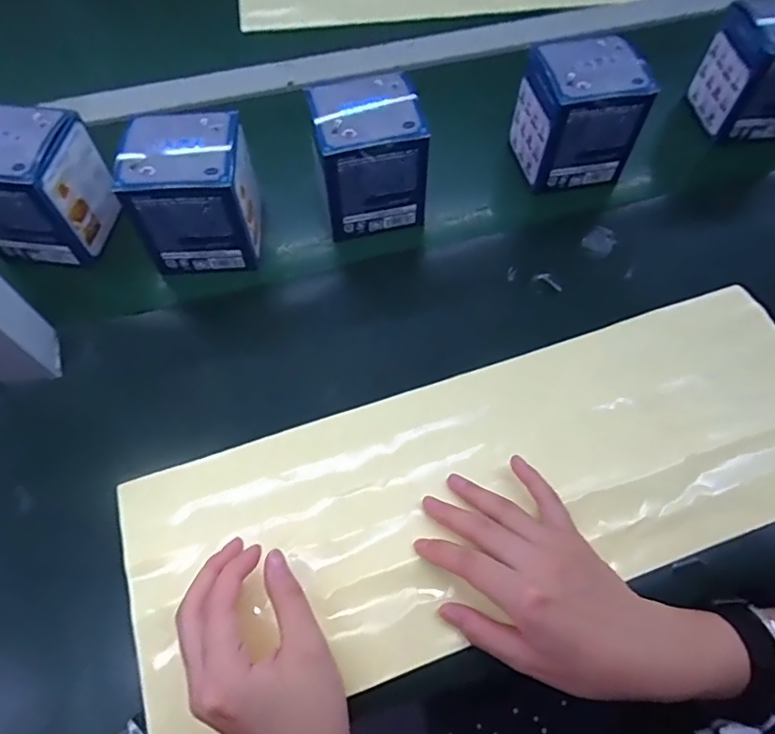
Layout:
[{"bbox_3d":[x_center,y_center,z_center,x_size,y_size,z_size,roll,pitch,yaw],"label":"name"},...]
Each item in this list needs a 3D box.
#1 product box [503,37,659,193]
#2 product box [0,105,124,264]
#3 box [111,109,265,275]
[{"bbox_3d":[0.165,-0.219,0.470,0.091,0.091,0.082,-8,62,-3],"label":"product box"},{"bbox_3d":[-0.277,-0.144,0.428,0.095,0.087,0.081,3,62,3],"label":"product box"},{"bbox_3d":[-0.149,-0.139,0.426,0.090,0.092,0.091,-4,61,-1],"label":"box"}]

